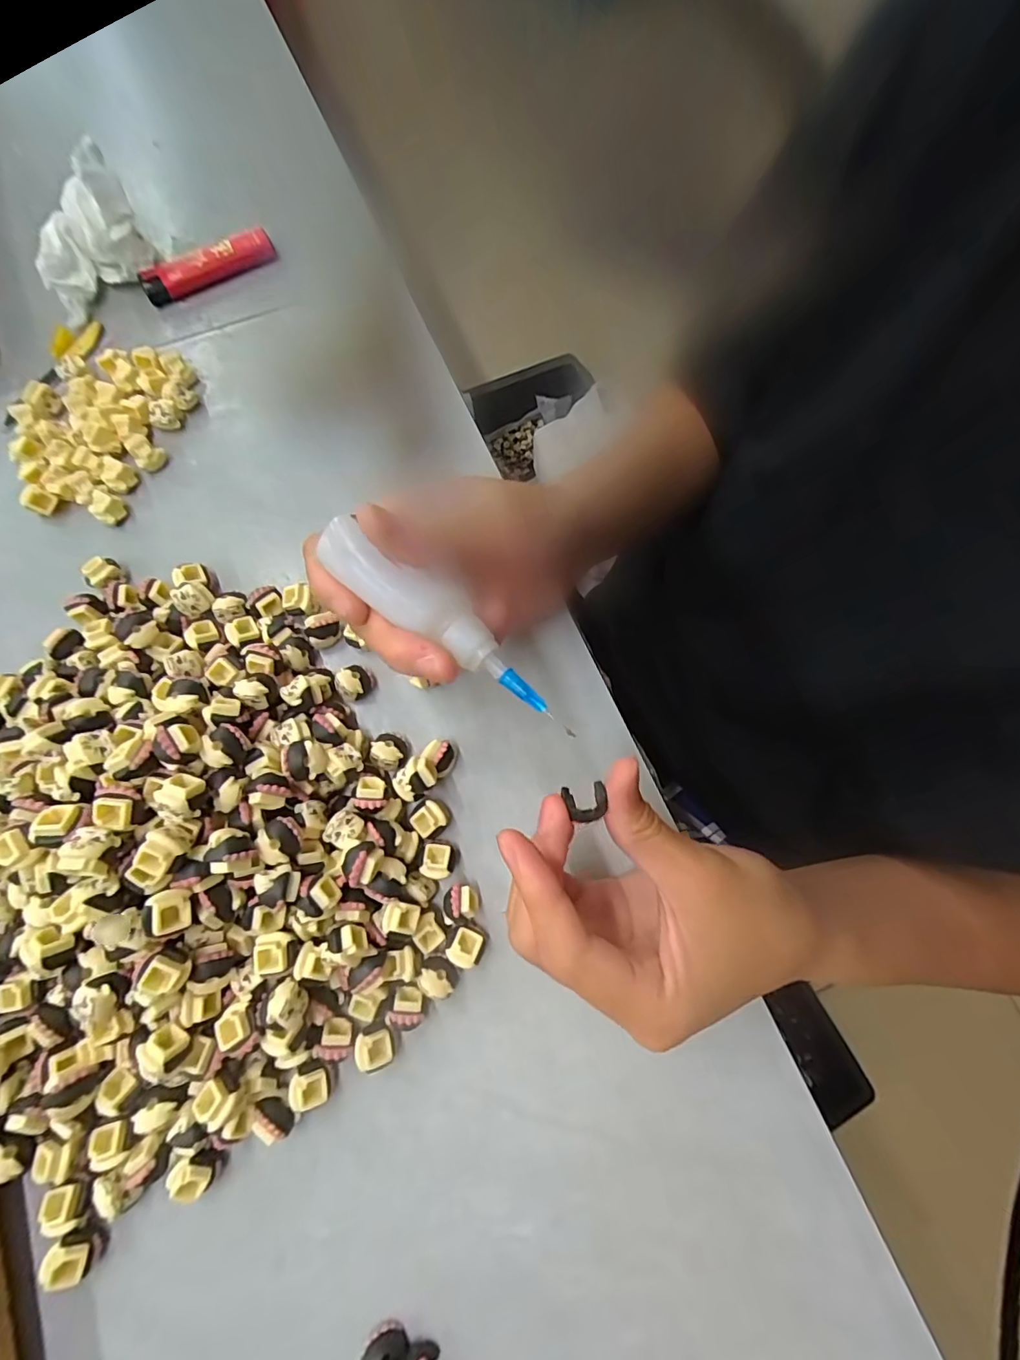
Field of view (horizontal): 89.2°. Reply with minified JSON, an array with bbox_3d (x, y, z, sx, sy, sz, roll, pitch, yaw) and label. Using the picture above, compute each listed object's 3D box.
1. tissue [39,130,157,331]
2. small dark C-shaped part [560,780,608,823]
[{"bbox_3d":[-0.245,-0.255,0.296,0.074,0.045,0.050,-43,81,-11],"label":"tissue"},{"bbox_3d":[0.026,0.042,0.176,0.013,0.005,0.013,-8,76,-3],"label":"small dark C-shaped part"}]

